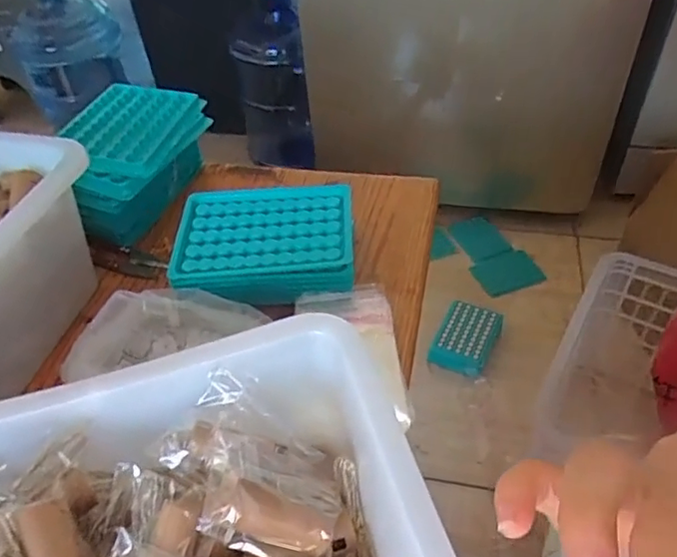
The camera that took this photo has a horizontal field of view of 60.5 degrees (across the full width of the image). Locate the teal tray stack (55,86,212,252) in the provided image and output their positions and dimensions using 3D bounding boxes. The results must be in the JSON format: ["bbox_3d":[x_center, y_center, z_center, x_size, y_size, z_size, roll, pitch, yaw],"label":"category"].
[{"bbox_3d":[-0.174,-0.102,0.503,0.096,0.074,0.139,4,47,9],"label":"teal tray stack"}]

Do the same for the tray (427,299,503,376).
[{"bbox_3d":[0.229,0.103,1.036,0.098,0.041,0.147,19,51,22],"label":"tray"}]

